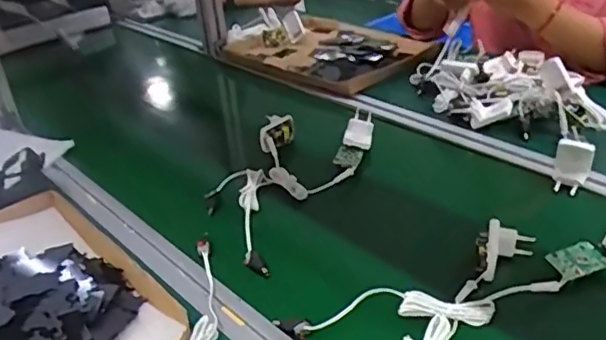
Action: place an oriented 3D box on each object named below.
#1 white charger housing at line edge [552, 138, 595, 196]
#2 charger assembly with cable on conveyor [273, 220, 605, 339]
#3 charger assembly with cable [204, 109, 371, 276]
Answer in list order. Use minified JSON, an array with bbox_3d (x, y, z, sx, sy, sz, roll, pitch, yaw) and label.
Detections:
[{"bbox_3d":[0.316,-0.004,0.707,0.039,0.059,0.027,12,35,28],"label":"white charger housing at line edge"},{"bbox_3d":[0.183,0.111,0.556,0.340,0.043,0.211,-25,36,-29],"label":"charger assembly with cable on conveyor"},{"bbox_3d":[-0.032,0.012,0.780,0.155,0.044,0.317,12,35,27],"label":"charger assembly with cable"}]

